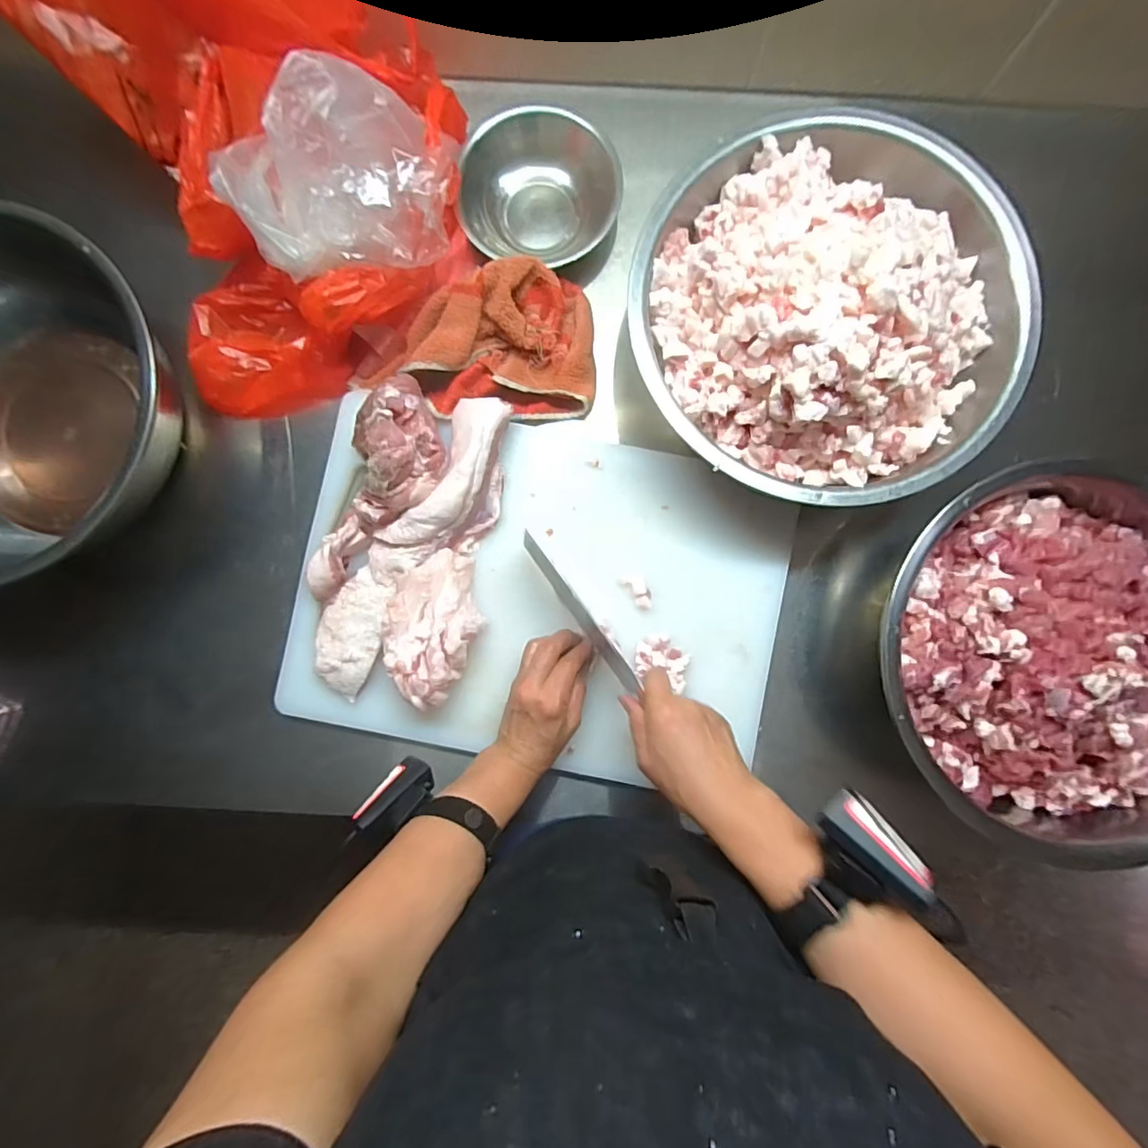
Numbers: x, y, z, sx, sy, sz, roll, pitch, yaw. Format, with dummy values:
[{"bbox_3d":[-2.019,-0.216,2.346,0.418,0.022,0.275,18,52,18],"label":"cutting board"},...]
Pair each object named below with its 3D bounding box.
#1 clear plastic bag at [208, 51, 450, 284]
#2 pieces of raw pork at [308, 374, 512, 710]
[{"bbox_3d":[-0.196,-0.333,0.446,0.178,0.104,0.122,-32,88,-1],"label":"clear plastic bag"},{"bbox_3d":[-0.166,-0.030,0.484,0.168,0.074,0.291,8,88,1],"label":"pieces of raw pork"}]

